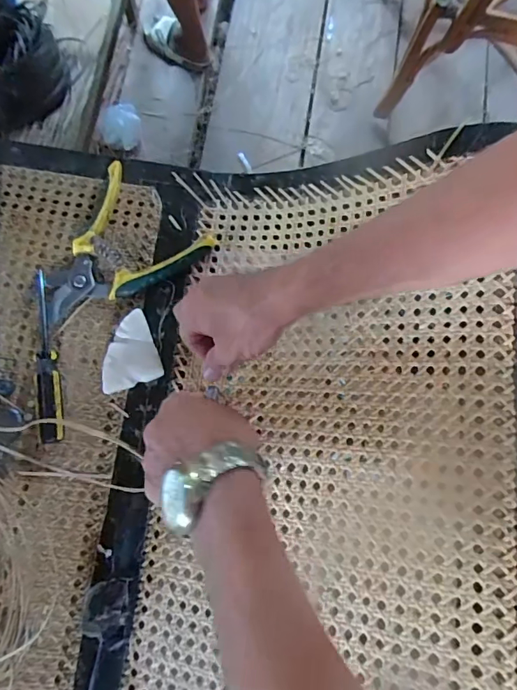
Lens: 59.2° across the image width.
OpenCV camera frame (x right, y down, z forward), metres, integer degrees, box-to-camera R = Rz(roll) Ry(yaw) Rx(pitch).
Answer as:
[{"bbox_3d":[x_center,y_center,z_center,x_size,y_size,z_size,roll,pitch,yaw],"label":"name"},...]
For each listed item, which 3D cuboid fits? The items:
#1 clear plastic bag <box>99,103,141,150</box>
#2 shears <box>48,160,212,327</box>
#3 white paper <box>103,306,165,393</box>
[{"bbox_3d":[-0.395,-0.636,1.315,0.100,0.065,0.134,8,77,1],"label":"clear plastic bag"},{"bbox_3d":[-0.149,-0.087,0.469,0.130,0.021,0.161,38,79,7],"label":"shears"},{"bbox_3d":[-0.130,0.007,0.448,0.056,0.018,0.068,-20,78,-6],"label":"white paper"}]

